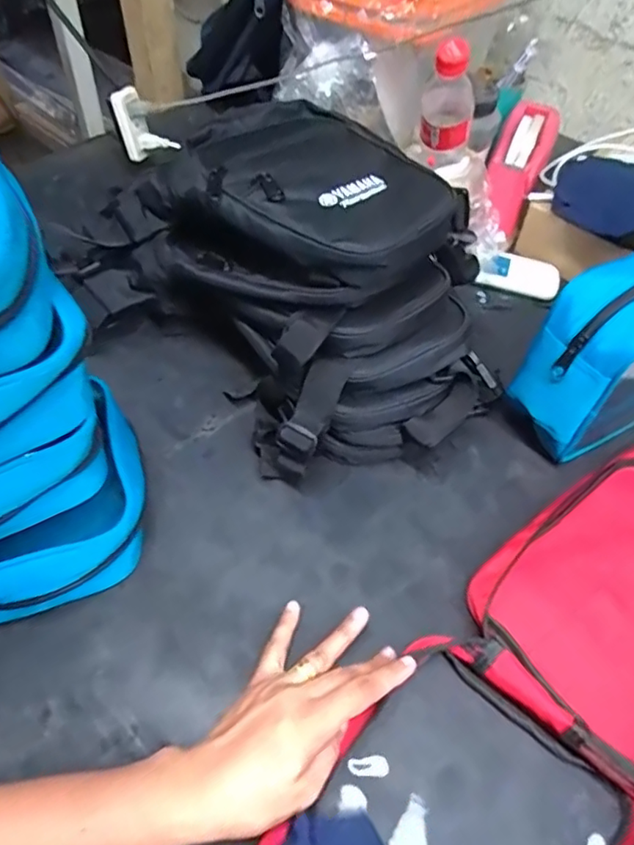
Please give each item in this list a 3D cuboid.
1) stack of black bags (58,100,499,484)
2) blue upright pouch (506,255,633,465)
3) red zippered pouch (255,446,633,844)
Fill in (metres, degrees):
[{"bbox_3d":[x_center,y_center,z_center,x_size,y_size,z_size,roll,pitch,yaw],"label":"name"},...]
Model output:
[{"bbox_3d":[-0.024,-0.127,0.521,0.381,0.189,0.251,33,57,21],"label":"stack of black bags"},{"bbox_3d":[0.301,-0.076,0.510,0.260,0.167,0.076,-24,57,-20],"label":"blue upright pouch"},{"bbox_3d":[0.169,0.187,0.382,0.488,0.040,0.175,-38,62,-25],"label":"red zippered pouch"}]

